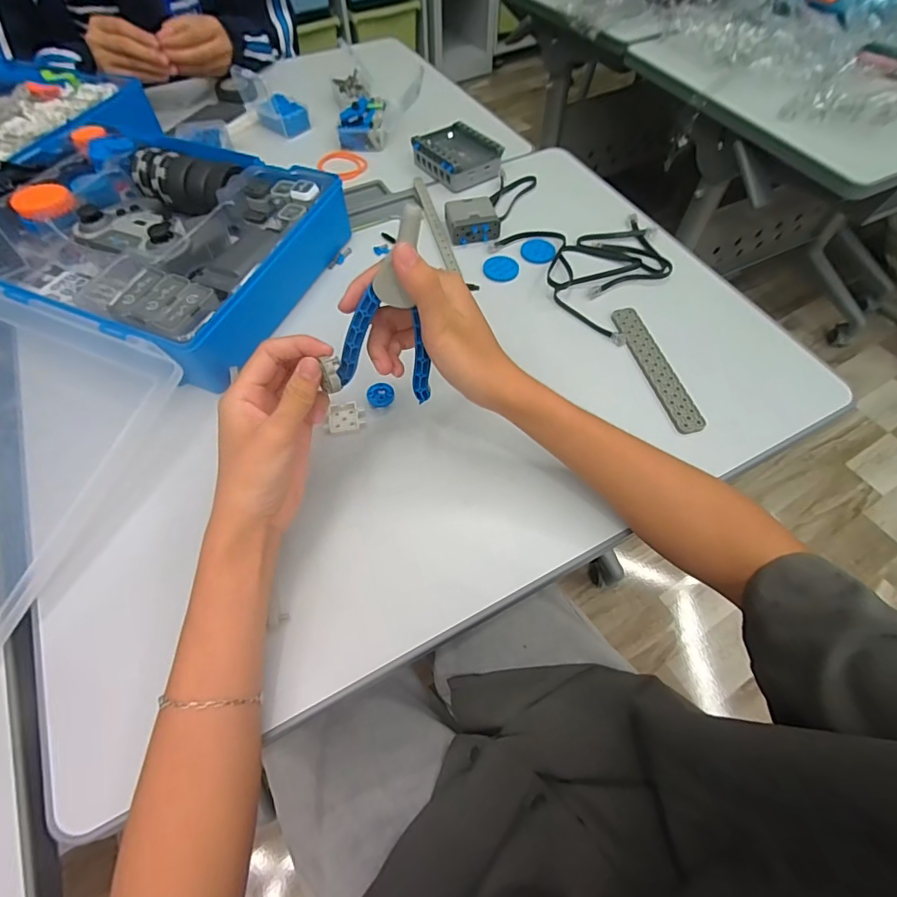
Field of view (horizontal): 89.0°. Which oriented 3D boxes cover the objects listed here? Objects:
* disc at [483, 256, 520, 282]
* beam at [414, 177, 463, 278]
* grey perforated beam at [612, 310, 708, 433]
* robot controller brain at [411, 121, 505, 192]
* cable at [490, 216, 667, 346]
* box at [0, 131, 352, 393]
[{"bbox_3d":[0.058,-0.201,0.508,0.038,0.005,0.035,0,60,0],"label":"disc"},{"bbox_3d":[-0.016,-0.270,0.545,0.014,0.005,0.182,-13,61,-7],"label":"beam"},{"bbox_3d":[0.199,-0.079,0.438,0.026,0.005,0.149,-13,61,-7],"label":"grey perforated beam"},{"bbox_3d":[0.012,-0.383,0.592,0.077,0.028,0.106,-30,65,-16],"label":"robot controller brain"},{"bbox_3d":[0.172,-0.212,0.508,0.162,0.011,0.187,-33,65,-18],"label":"cable"},{"bbox_3d":[-0.323,-0.219,0.480,0.339,0.072,0.257,21,62,11],"label":"box"}]

